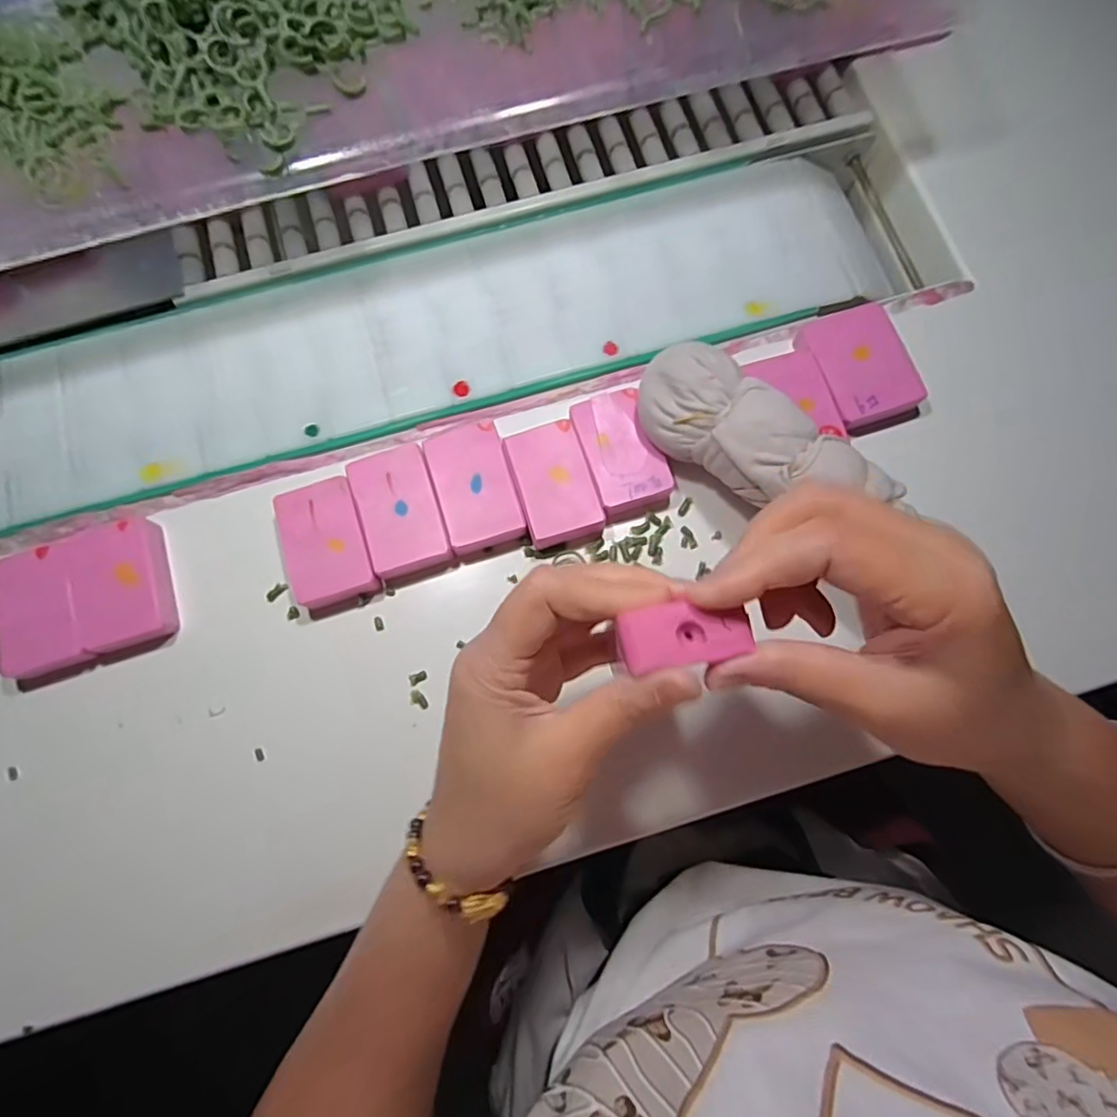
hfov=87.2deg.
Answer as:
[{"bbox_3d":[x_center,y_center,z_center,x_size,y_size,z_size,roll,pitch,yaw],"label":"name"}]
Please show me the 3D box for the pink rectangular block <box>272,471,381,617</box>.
[{"bbox_3d":[-0.132,-0.006,0.337,0.046,0.017,0.073,-20,78,-4],"label":"pink rectangular block"}]

